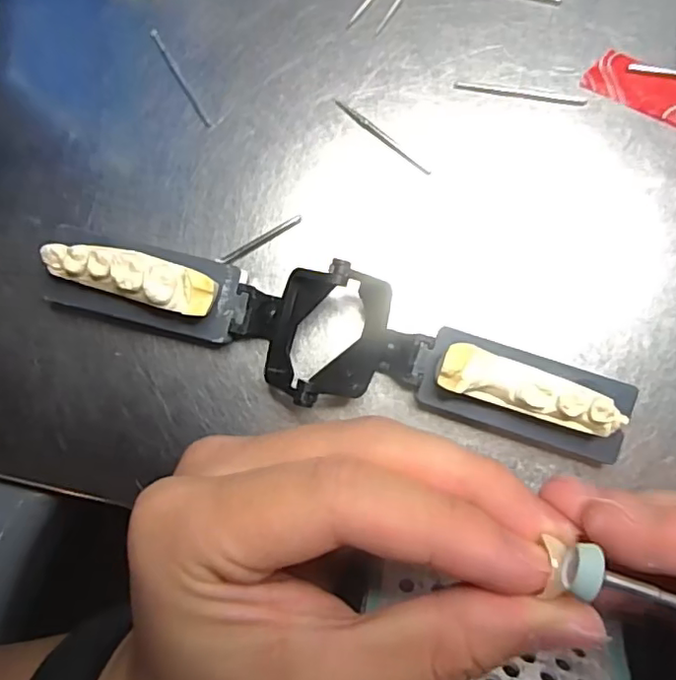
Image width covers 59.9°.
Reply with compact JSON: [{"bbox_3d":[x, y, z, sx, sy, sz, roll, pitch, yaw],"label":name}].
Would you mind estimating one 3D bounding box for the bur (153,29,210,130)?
[{"bbox_3d":[-0.057,-0.094,0.209,0.004,0.004,0.042,-31,84,2],"label":"bur"}]

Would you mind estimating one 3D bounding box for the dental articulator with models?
[{"bbox_3d":[0.000,0.000,0.184,0.184,0.030,0.037,11,87,5],"label":"dental articulator with models"}]

